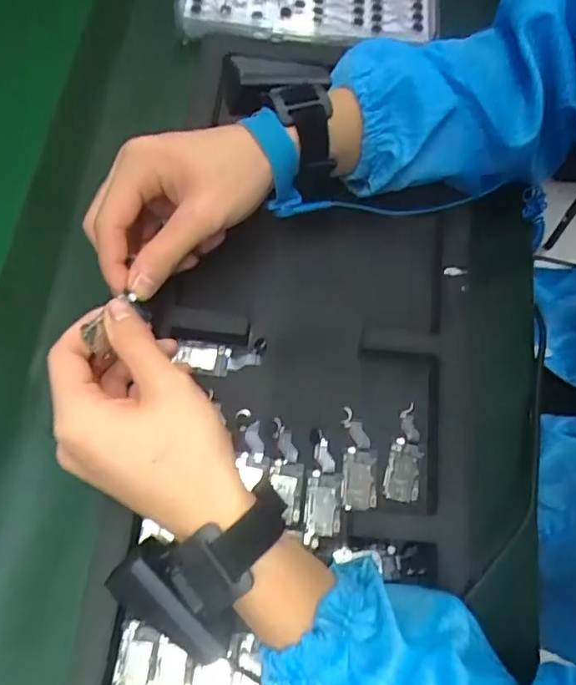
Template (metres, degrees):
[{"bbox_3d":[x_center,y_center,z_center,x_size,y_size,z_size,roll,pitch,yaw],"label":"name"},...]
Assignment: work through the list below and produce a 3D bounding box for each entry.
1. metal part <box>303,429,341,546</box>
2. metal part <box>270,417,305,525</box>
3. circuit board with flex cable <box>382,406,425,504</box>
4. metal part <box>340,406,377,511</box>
[{"bbox_3d":[0.024,0.094,0.354,0.021,0.006,0.067,5,71,4],"label":"metal part"},{"bbox_3d":[0.000,0.082,0.355,0.021,0.005,0.063,4,71,4],"label":"metal part"},{"bbox_3d":[0.078,0.072,0.362,0.022,0.007,0.061,11,72,6],"label":"circuit board with flex cable"},{"bbox_3d":[0.046,0.076,0.360,0.022,0.006,0.063,2,71,2],"label":"metal part"}]

